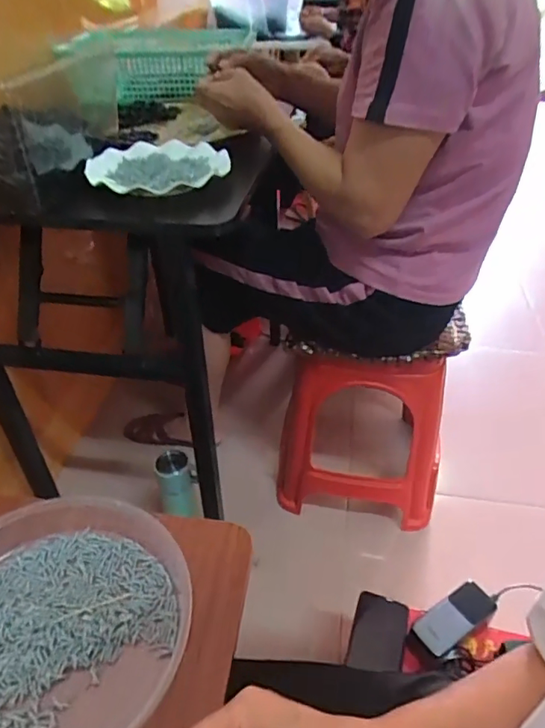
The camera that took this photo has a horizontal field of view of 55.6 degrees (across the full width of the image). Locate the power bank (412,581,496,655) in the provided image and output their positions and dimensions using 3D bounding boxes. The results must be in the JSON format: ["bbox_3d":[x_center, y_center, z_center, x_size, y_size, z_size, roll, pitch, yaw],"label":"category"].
[{"bbox_3d":[0.259,0.358,0.735,0.120,0.018,0.052,-20,43,-24],"label":"power bank"}]

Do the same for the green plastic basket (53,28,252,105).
[{"bbox_3d":[-0.239,-0.647,1.110,0.292,0.103,0.395,5,38,6],"label":"green plastic basket"}]

